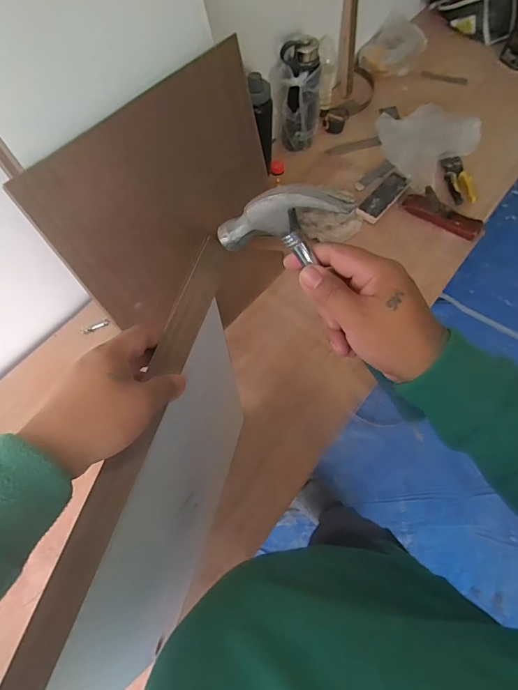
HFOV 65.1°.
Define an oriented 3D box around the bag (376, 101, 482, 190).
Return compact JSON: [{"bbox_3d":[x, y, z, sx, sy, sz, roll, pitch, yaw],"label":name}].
[{"bbox_3d":[0.432,-0.566,1.098,0.260,0.101,0.287,39,72,17],"label":"bag"}]

